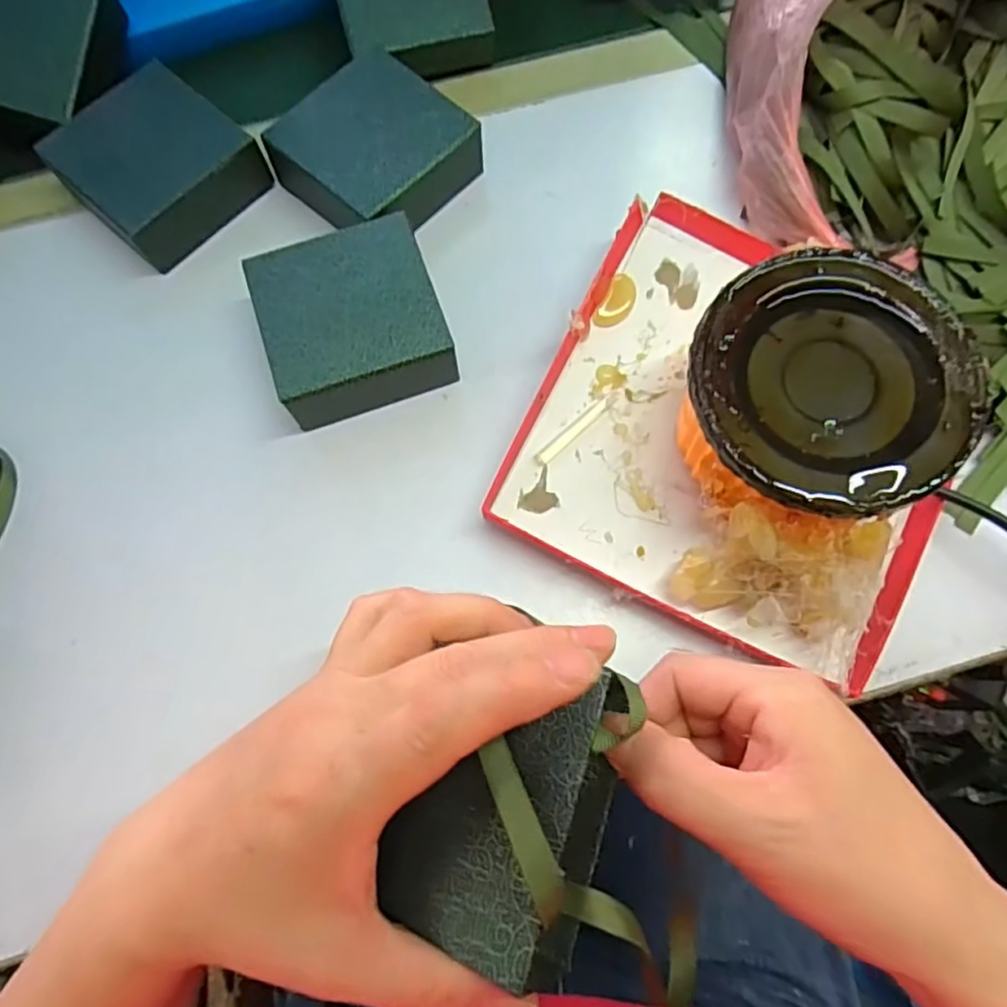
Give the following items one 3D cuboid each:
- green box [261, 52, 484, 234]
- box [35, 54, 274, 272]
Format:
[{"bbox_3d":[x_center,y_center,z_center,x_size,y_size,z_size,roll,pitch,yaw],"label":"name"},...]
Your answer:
[{"bbox_3d":[-0.076,-0.208,0.382,0.099,0.043,0.101,44,82,8],"label":"green box"},{"bbox_3d":[-0.206,-0.200,0.384,0.098,0.035,0.094,41,78,12],"label":"box"}]

